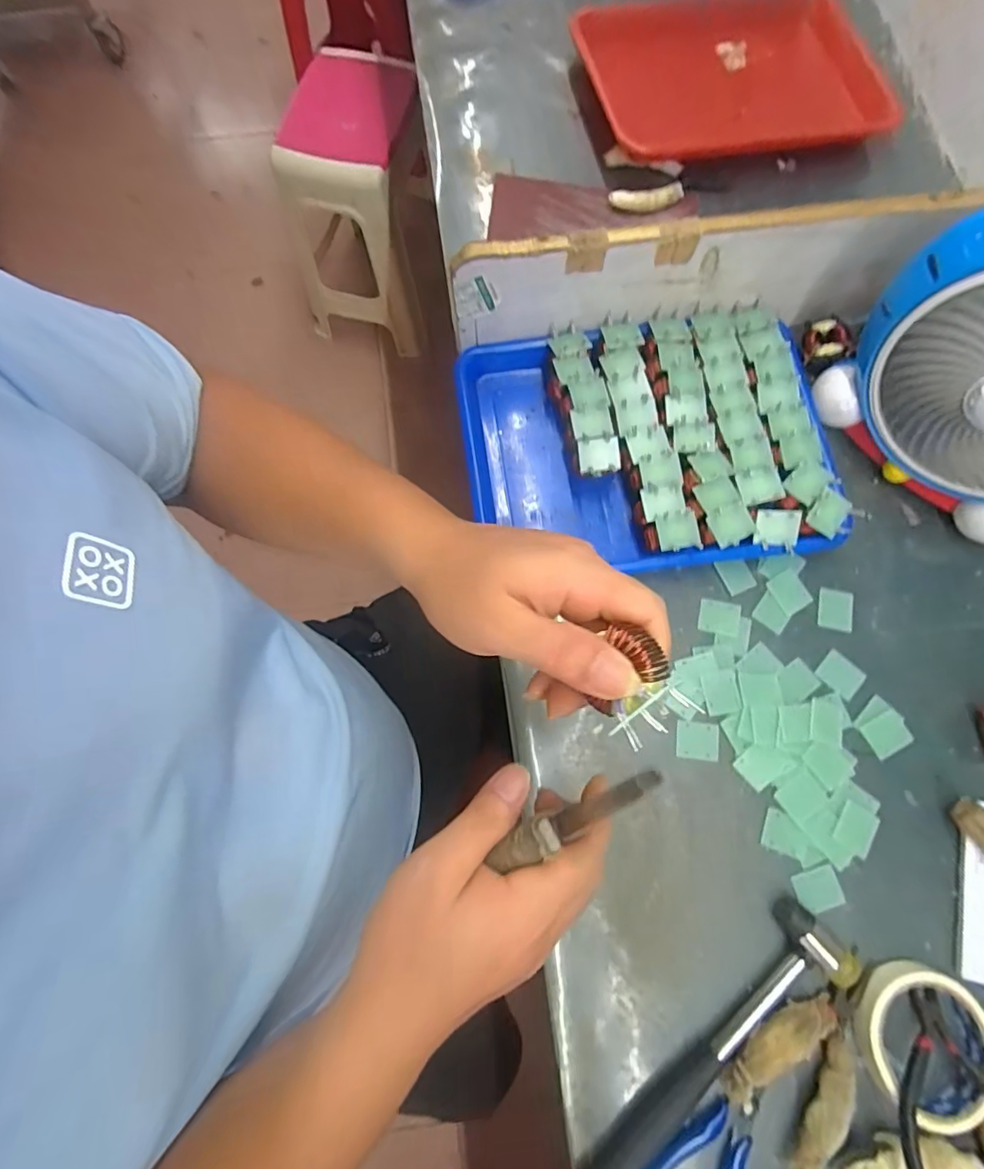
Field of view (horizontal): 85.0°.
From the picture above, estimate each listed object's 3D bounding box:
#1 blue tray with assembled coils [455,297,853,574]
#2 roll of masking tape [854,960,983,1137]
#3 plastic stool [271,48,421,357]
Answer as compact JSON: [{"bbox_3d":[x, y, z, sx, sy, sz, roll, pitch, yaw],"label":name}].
[{"bbox_3d":[0.135,-0.131,0.503,0.310,0.059,0.246,-8,74,-2],"label":"blue tray with assembled coils"},{"bbox_3d":[0.311,0.329,0.382,0.091,0.017,0.096,0,73,1],"label":"roll of masking tape"},{"bbox_3d":[-0.297,-0.860,1.250,0.284,0.439,0.362,10,75,3],"label":"plastic stool"}]

